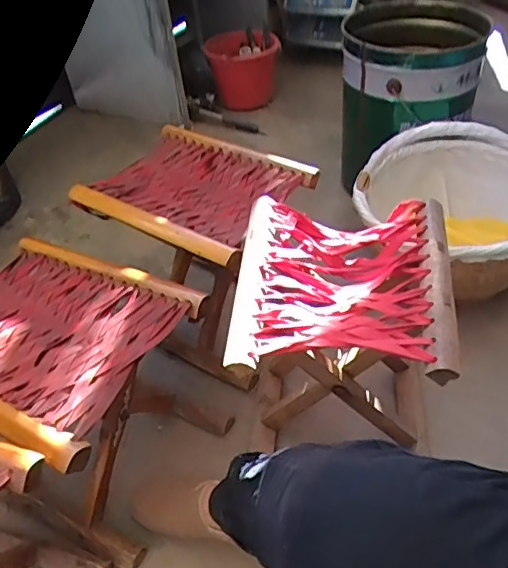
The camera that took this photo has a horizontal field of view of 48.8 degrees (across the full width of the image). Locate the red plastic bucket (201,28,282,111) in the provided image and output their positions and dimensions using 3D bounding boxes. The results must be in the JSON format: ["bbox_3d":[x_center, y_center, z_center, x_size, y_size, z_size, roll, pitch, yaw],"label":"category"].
[{"bbox_3d":[-0.027,-0.608,1.590,0.195,0.163,0.182,-3,42,3],"label":"red plastic bucket"}]

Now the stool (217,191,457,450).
[{"bbox_3d":[0.119,0.083,0.778,0.251,0.280,0.288,1,43,7],"label":"stool"}]

